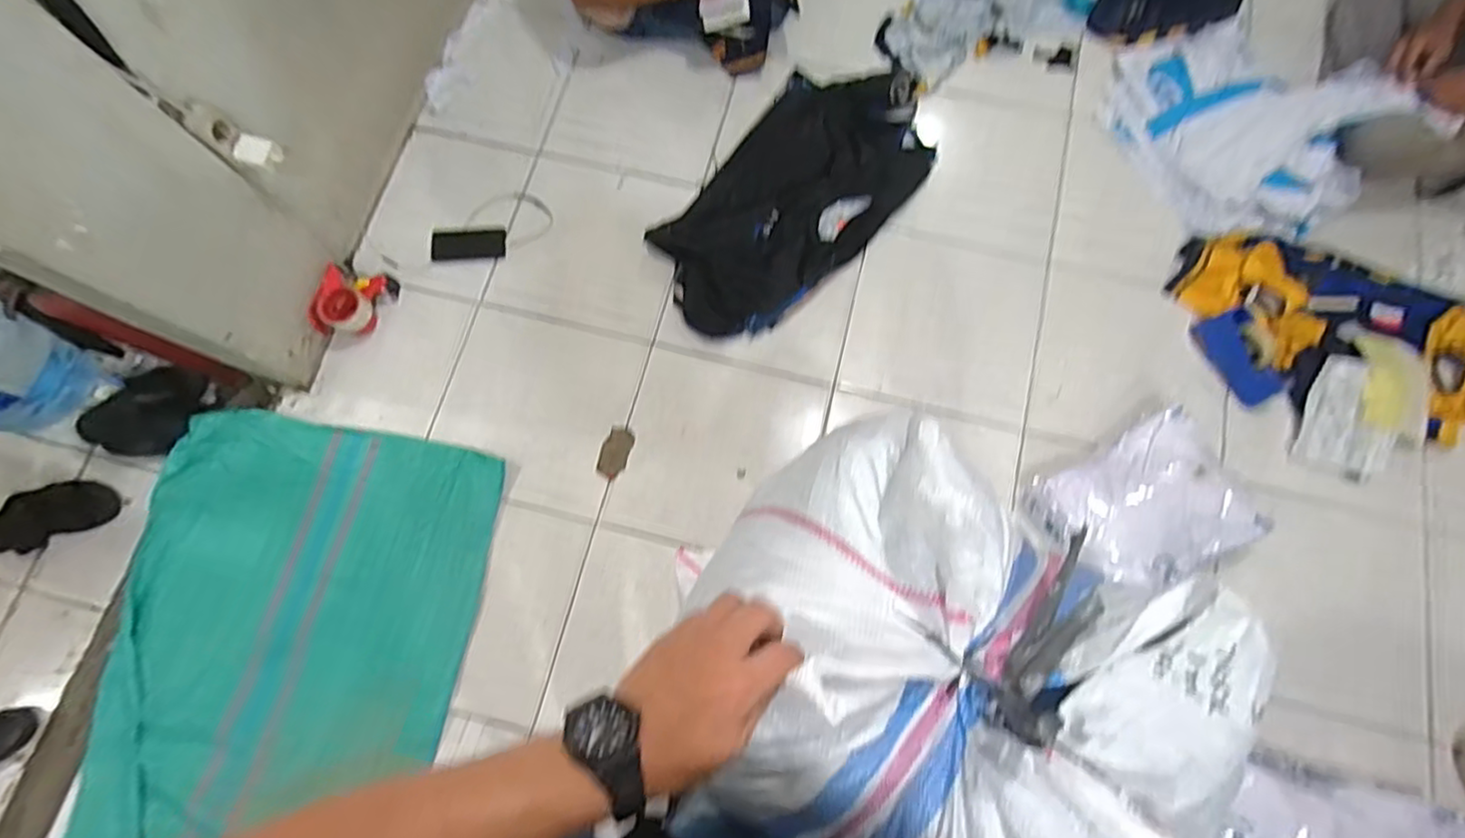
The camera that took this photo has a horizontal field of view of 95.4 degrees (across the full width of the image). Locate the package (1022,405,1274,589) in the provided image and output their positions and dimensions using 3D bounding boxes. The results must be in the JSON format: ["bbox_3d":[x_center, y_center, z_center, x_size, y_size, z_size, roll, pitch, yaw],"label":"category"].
[{"bbox_3d":[0.779,0.172,1.271,0.332,0.114,0.273,-25,76,-8],"label":"package"}]

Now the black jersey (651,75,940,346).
[{"bbox_3d":[0.150,-0.512,1.530,0.377,0.039,0.759,37,77,9],"label":"black jersey"}]

